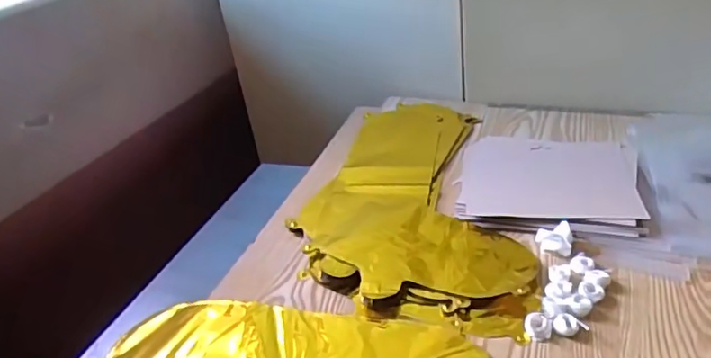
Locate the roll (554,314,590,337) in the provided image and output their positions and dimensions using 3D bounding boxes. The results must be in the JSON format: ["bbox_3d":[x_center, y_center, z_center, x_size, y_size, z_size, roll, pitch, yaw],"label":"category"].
[{"bbox_3d":[0.189,0.128,0.491,0.027,0.010,0.019,-6,31,4],"label":"roll"}]

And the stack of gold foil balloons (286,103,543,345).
[{"bbox_3d":[0.066,0.013,0.697,0.241,0.015,0.452,-3,31,8],"label":"stack of gold foil balloons"}]

